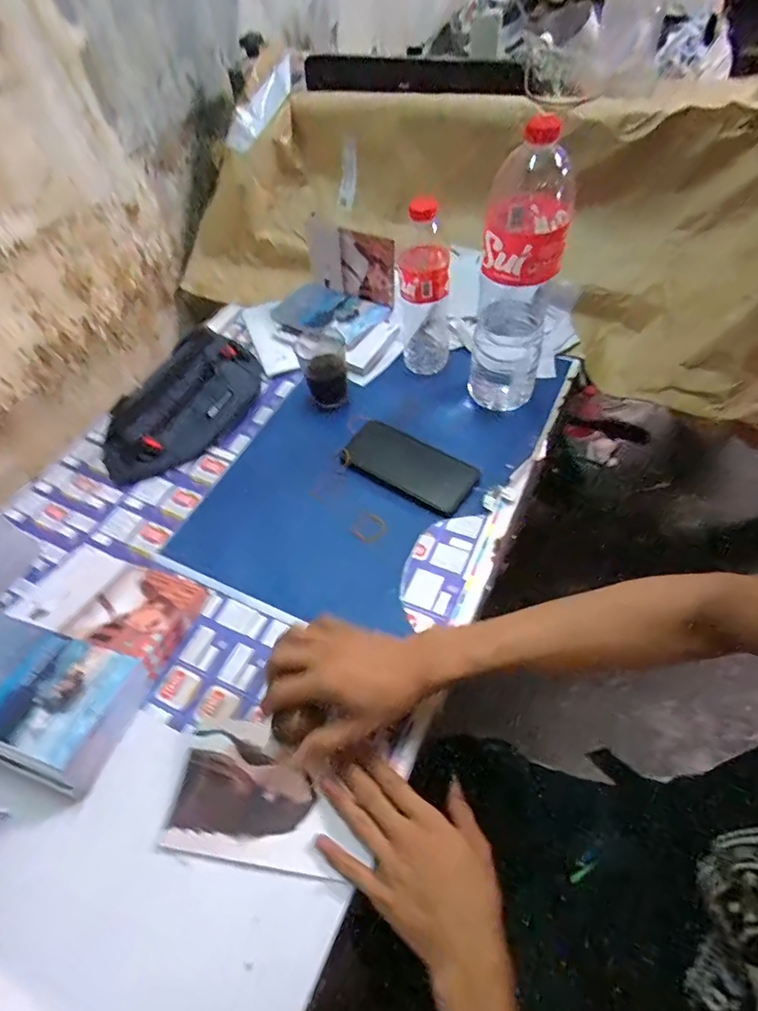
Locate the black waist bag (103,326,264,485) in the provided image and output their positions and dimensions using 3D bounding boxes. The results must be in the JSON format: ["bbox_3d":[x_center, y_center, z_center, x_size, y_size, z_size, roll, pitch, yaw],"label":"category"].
[{"bbox_3d":[-0.266,-0.145,0.705,0.128,0.059,0.264,19,58,19],"label":"black waist bag"}]

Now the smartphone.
[{"bbox_3d":[0.038,-0.050,0.637,0.164,0.013,0.079,30,62,20],"label":"smartphone"}]

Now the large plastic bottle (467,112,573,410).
[{"bbox_3d":[0.155,-0.242,0.584,0.085,0.307,0.085,13,57,13],"label":"large plastic bottle"}]

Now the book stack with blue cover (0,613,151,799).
[{"bbox_3d":[-0.323,0.177,0.481,0.196,0.048,0.114,14,57,14],"label":"book stack with blue cover"}]

